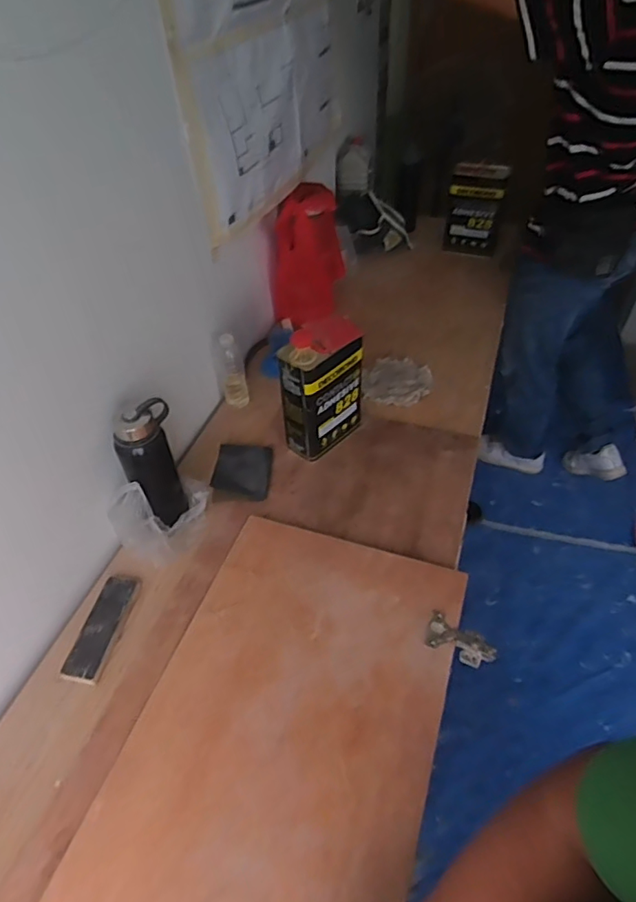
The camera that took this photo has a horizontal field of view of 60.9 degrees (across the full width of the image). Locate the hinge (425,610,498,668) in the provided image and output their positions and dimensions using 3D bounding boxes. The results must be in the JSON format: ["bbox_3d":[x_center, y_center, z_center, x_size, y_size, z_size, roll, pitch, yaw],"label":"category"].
[{"bbox_3d":[0.226,0.300,0.852,0.104,0.025,0.056,17,50,18],"label":"hinge"}]

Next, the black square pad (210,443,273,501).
[{"bbox_3d":[-0.156,0.037,1.125,0.112,0.013,0.134,8,47,-2],"label":"black square pad"}]

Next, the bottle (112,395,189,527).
[{"bbox_3d":[-0.287,0.036,0.969,0.106,0.251,0.075,-23,50,-18],"label":"bottle"}]

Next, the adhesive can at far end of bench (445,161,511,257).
[{"bbox_3d":[0.492,-0.762,1.694,0.164,0.232,0.094,14,49,16],"label":"adhesive can at far end of bench"}]

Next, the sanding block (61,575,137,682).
[{"bbox_3d":[-0.361,0.289,0.901,0.060,0.010,0.189,5,47,8],"label":"sanding block"}]

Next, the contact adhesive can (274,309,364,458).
[{"bbox_3d":[0.013,-0.126,1.105,0.089,0.259,0.181,34,57,30],"label":"contact adhesive can"}]

